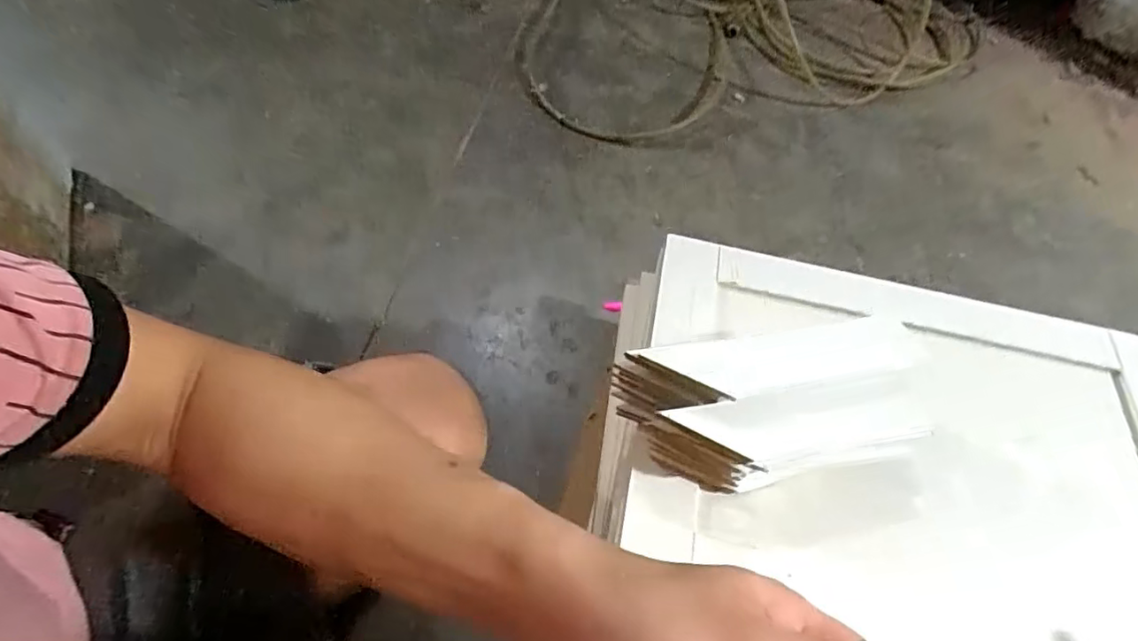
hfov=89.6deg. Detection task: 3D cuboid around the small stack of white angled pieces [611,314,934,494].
[{"bbox_3d":[0.139,0.056,0.370,0.206,0.098,0.076,-7,59,-9],"label":"small stack of white angled pieces"}]

